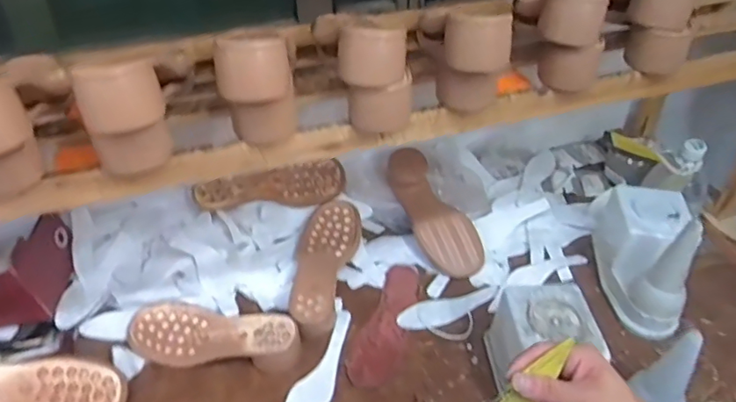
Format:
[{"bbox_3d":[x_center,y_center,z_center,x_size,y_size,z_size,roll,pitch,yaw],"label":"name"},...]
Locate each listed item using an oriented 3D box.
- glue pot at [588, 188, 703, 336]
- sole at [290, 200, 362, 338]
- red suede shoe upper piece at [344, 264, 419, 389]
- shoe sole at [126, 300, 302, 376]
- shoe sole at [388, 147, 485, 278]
[{"bbox_3d":[0.400,0.062,0.757,0.094,0.151,0.209,7,41,7],"label":"glue pot"},{"bbox_3d":[-0.065,0.095,0.810,0.090,0.039,0.238,3,41,3],"label":"sole"},{"bbox_3d":[0.032,0.172,0.763,0.069,0.009,0.207,15,43,16],"label":"red suede shoe upper piece"},{"bbox_3d":[-0.213,0.181,0.725,0.241,0.045,0.084,7,41,7],"label":"shoe sole"},{"bbox_3d":[0.104,0.021,0.865,0.080,0.049,0.229,-21,68,-23],"label":"shoe sole"}]

